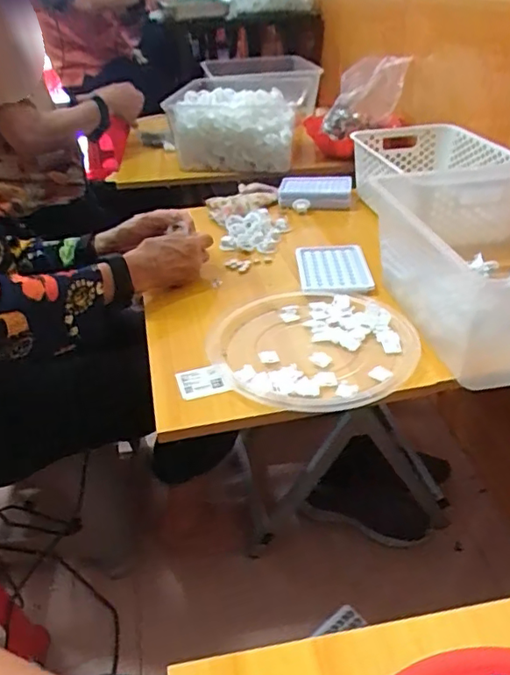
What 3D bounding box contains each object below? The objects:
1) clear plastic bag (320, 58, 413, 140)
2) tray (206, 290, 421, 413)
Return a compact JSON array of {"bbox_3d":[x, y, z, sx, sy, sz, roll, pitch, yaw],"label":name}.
[{"bbox_3d":[0.244,-0.523,1.225,0.146,0.176,0.037,-1,48,-22],"label":"clear plastic bag"},{"bbox_3d":[0.067,0.006,0.643,0.221,0.017,0.221,-3,34,2],"label":"tray"}]

